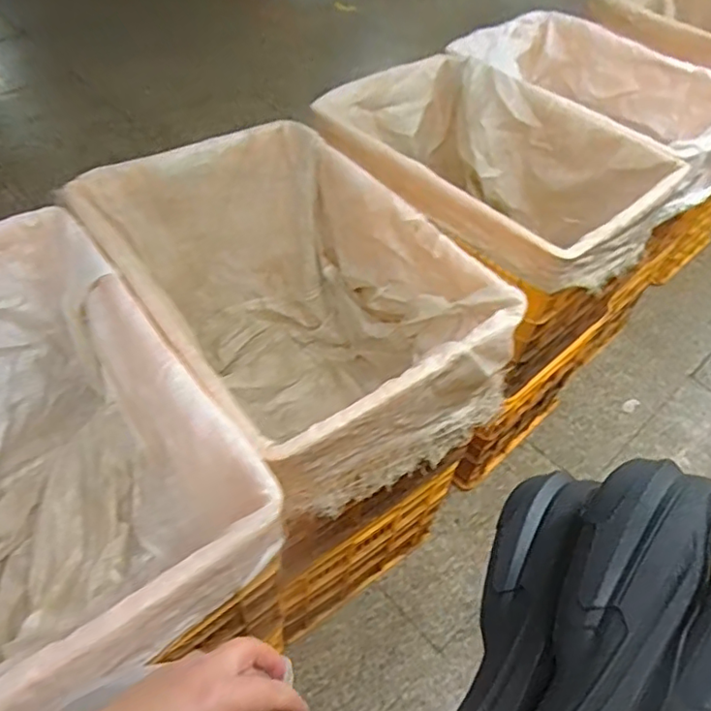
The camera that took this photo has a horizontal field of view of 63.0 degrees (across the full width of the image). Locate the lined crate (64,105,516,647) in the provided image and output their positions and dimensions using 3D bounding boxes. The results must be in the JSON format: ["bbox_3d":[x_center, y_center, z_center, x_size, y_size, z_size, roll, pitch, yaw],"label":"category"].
[{"bbox_3d":[-0.132,0.025,1.167,0.483,0.666,0.729,-29,58,-26],"label":"lined crate"}]

